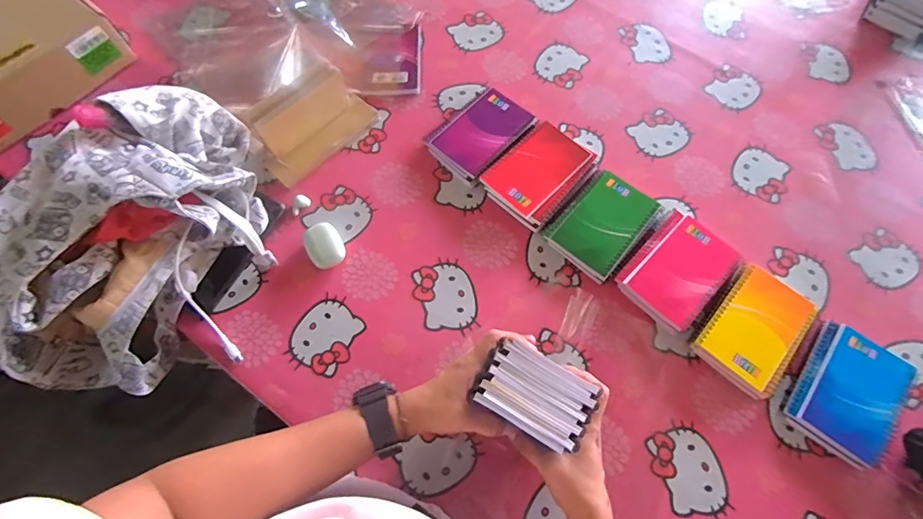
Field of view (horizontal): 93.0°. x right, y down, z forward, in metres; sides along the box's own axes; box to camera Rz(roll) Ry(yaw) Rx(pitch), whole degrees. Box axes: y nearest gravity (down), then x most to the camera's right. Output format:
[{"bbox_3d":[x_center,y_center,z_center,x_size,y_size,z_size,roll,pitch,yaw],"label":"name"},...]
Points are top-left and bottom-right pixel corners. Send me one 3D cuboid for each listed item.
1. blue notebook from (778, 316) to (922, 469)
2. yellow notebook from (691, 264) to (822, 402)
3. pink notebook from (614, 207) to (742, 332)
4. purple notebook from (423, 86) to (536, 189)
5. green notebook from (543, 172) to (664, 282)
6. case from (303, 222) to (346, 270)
[{"bbox_3d":[0.427,0.148,0.481,0.097,0.022,0.134,40,73,13],"label":"blue notebook"},{"bbox_3d":[0.340,0.082,0.504,0.096,0.027,0.135,40,73,13],"label":"yellow notebook"},{"bbox_3d":[0.263,0.011,0.532,0.095,0.022,0.140,42,73,14],"label":"pink notebook"},{"bbox_3d":[0.027,-0.174,0.603,0.095,0.023,0.139,40,73,14],"label":"purple notebook"},{"bbox_3d":[0.178,-0.046,0.555,0.094,0.020,0.131,41,73,14],"label":"green notebook"},{"bbox_3d":[-0.166,-0.017,0.533,0.041,0.028,0.054,-28,72,-11],"label":"case"}]

